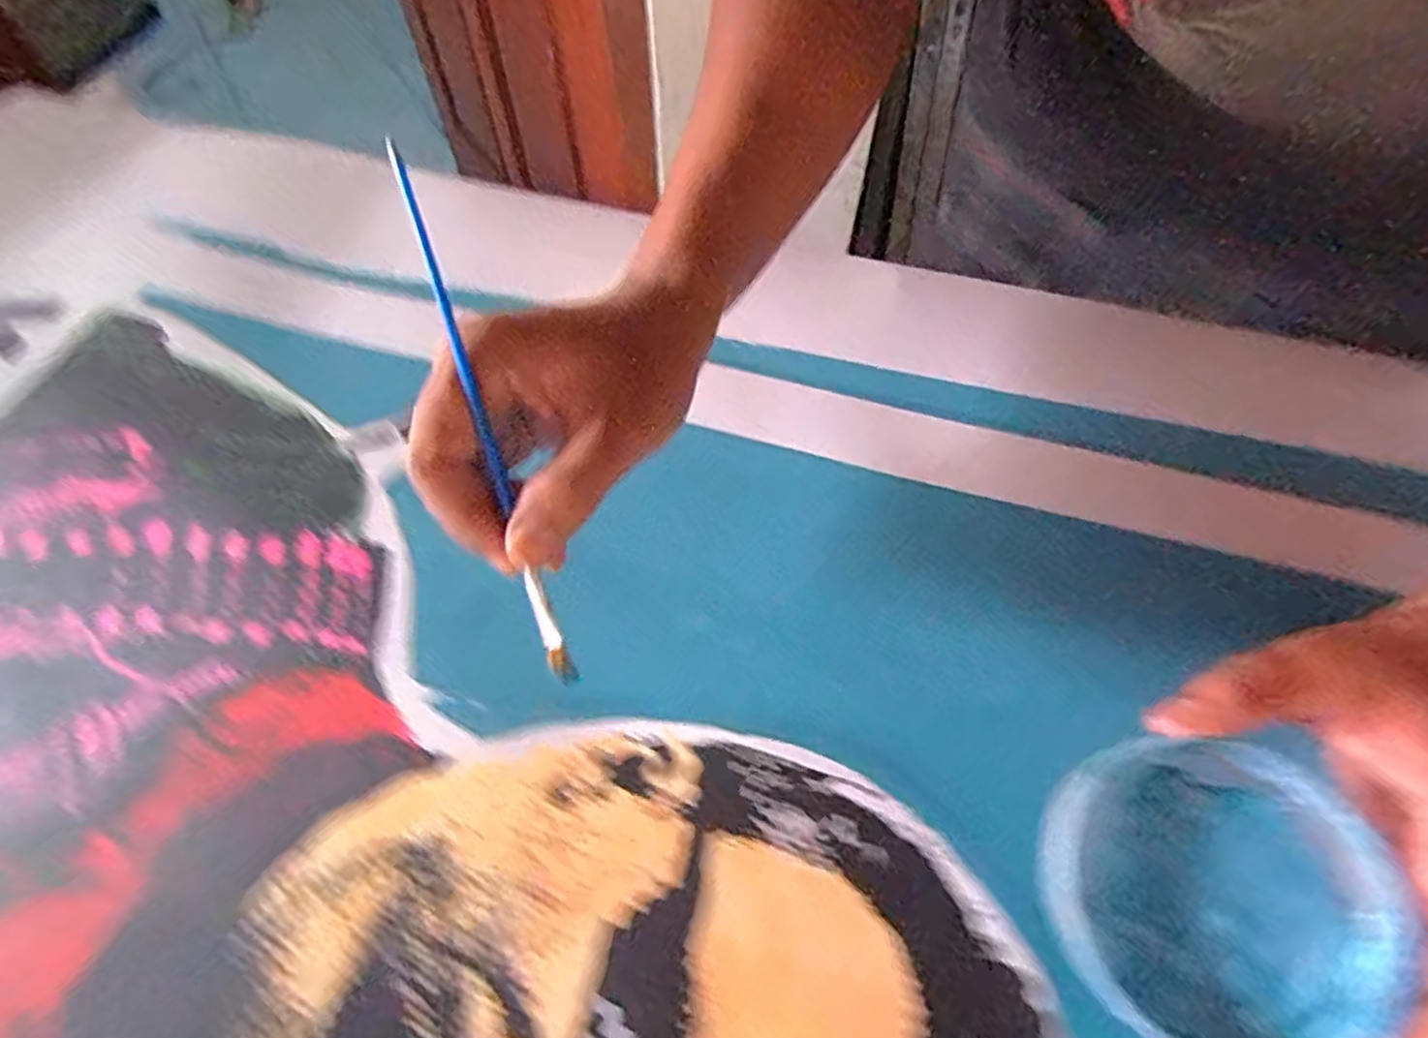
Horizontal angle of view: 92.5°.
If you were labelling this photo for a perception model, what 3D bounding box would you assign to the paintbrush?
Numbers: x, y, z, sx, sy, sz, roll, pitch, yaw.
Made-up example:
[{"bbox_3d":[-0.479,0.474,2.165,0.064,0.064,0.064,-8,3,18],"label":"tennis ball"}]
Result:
[{"bbox_3d":[-0.068,-0.025,0.204,0.006,0.004,0.164,-17,101,-10],"label":"paintbrush"}]

